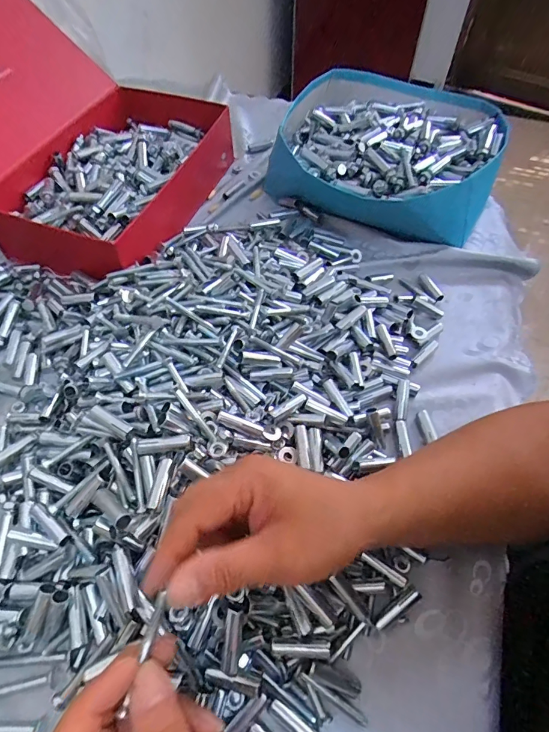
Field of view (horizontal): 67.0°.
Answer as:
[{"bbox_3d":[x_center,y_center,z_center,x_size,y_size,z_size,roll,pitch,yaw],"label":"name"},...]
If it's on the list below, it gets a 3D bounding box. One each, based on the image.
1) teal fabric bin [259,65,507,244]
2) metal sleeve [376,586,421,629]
[{"bbox_3d":[0.148,-0.290,0.567,0.284,0.086,0.272,20,59,12],"label":"teal fabric bin"},{"bbox_3d":[0.089,0.175,0.300,0.038,0.006,0.009,-40,64,-2],"label":"metal sleeve"}]

